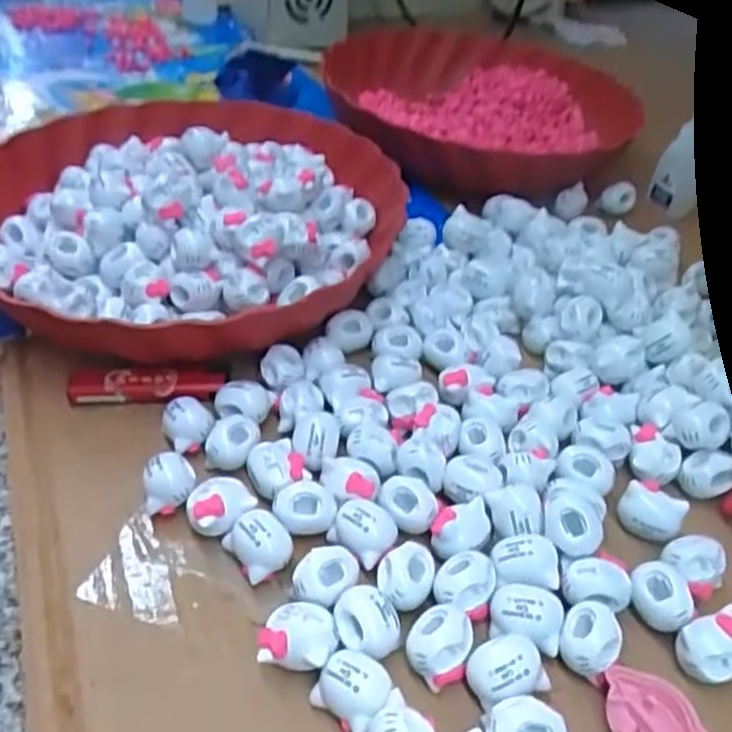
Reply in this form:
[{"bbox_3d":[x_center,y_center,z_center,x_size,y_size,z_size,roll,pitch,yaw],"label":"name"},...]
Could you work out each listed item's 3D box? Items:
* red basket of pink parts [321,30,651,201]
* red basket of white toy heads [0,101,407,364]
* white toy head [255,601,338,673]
[{"bbox_3d":[0.085,-0.207,0.597,0.226,0.067,0.249,24,45,22],"label":"red basket of pink parts"},{"bbox_3d":[-0.099,-0.087,0.430,0.242,0.065,0.234,-29,50,-32],"label":"red basket of white toy heads"},{"bbox_3d":[-0.023,0.097,0.264,0.026,0.018,0.021,5,41,1],"label":"white toy head"}]

